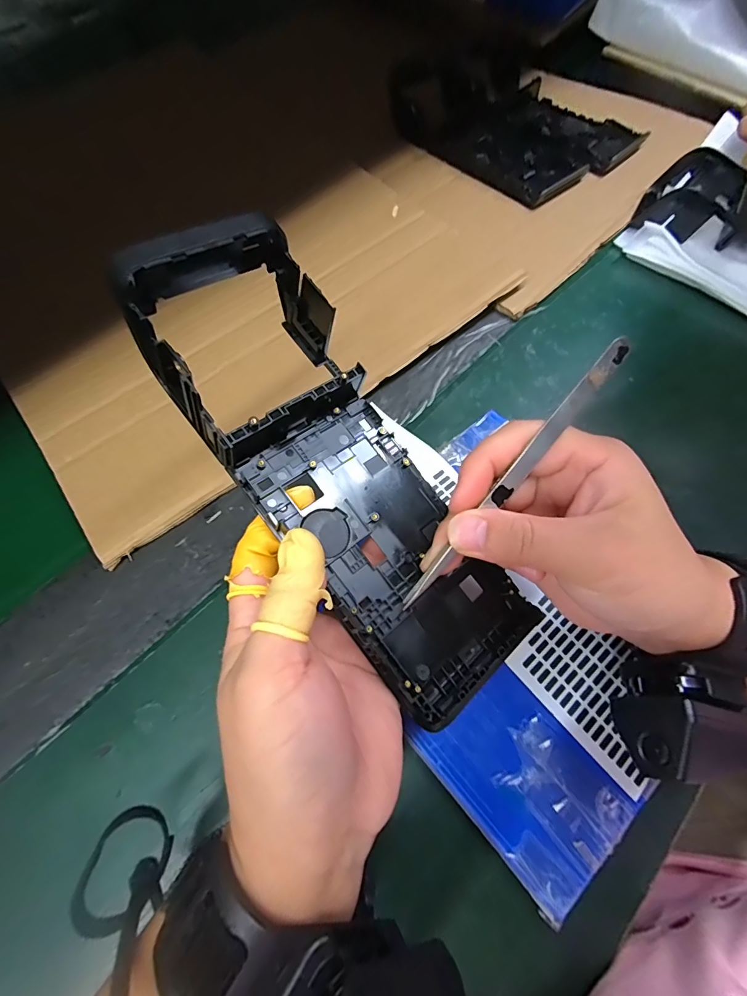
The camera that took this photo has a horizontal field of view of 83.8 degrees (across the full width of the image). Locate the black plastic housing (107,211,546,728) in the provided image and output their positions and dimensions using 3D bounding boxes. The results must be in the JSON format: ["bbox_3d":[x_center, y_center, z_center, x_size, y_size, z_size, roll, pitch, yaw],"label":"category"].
[{"bbox_3d":[-0.015,-0.013,0.184,0.081,0.045,0.210,-33,92,-13],"label":"black plastic housing"}]

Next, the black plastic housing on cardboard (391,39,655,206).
[{"bbox_3d":[0.136,-0.406,0.431,0.178,0.028,0.247,-36,69,-14],"label":"black plastic housing on cardboard"}]

